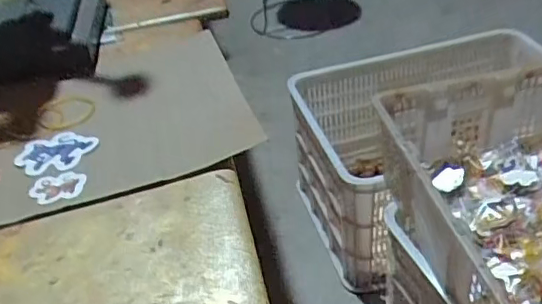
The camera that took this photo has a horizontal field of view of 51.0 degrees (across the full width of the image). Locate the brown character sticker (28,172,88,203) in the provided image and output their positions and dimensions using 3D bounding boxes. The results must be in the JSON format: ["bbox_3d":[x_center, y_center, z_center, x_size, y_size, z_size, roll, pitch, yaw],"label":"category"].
[{"bbox_3d":[-0.157,0.025,0.418,0.040,0.004,0.029,-14,39,-10],"label":"brown character sticker"}]

